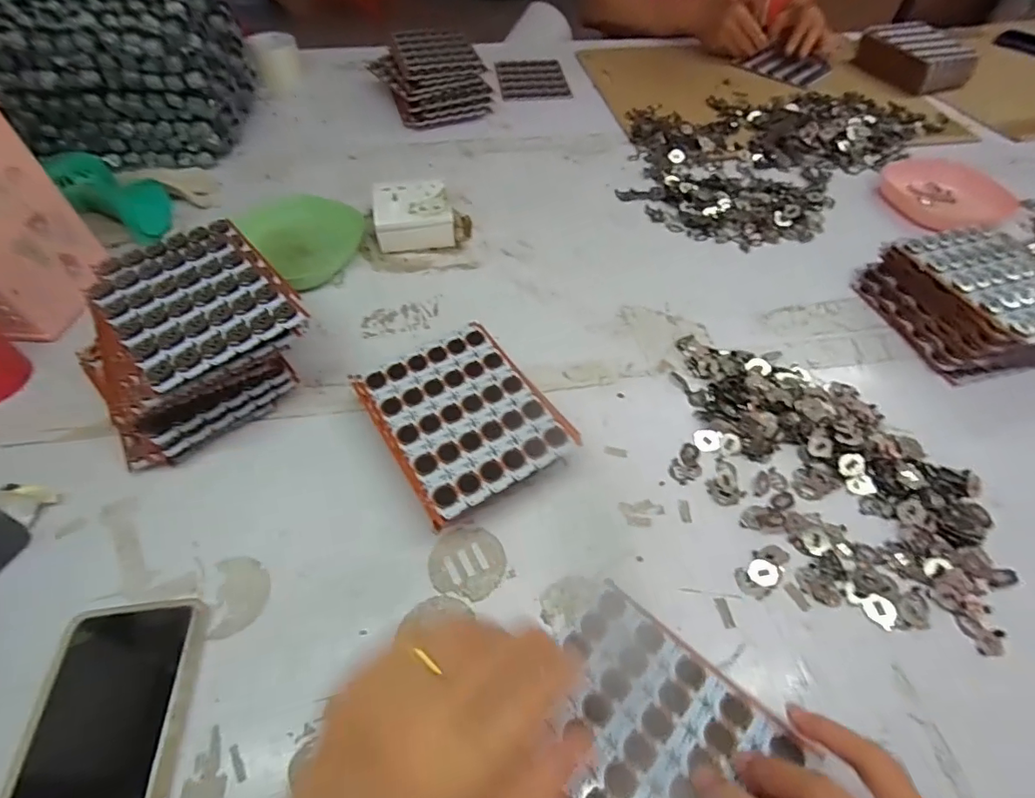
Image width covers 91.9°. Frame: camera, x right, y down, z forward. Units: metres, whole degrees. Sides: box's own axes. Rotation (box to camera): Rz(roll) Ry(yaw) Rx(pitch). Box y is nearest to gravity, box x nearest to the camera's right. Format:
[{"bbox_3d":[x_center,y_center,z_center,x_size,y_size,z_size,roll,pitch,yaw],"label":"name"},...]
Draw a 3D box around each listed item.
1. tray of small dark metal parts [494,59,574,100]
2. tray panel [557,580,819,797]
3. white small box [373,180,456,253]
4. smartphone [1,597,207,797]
[{"bbox_3d":[0.026,-0.555,0.865,0.117,0.004,0.162,-5,53,-4],"label":"tray of small dark metal parts"},{"bbox_3d":[0.077,0.193,0.288,0.137,0.011,0.115,30,58,31],"label":"tray panel"},{"bbox_3d":[-0.122,-0.215,0.588,0.084,0.042,0.083,-10,53,-9],"label":"white small box"},{"bbox_3d":[-0.233,0.200,0.277,0.083,0.016,0.166,-7,53,-6],"label":"smartphone"}]

